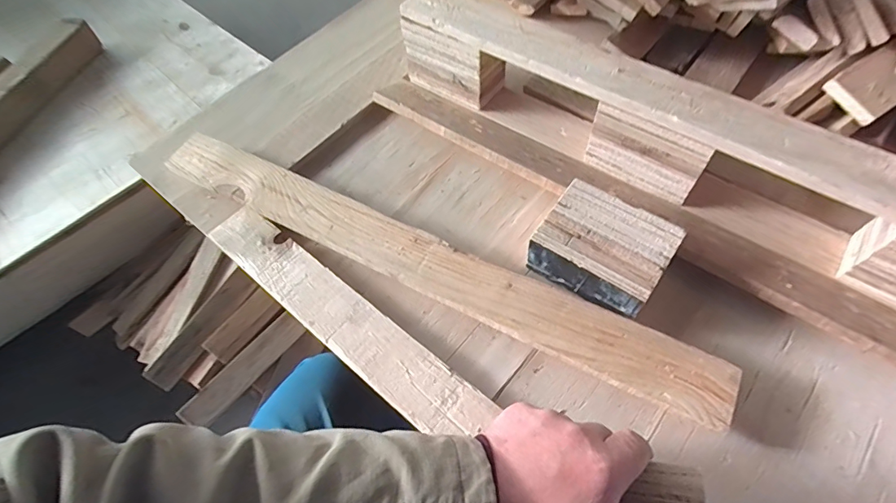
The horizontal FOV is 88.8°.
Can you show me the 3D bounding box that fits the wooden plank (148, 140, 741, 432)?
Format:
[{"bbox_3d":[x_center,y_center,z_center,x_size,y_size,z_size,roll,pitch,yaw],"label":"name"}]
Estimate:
[{"bbox_3d":[-0.047,-0.004,0.493,0.657,0.035,0.077,25,63,17],"label":"wooden plank"}]

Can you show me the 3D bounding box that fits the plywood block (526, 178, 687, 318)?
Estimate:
[{"bbox_3d":[0.155,-0.001,0.461,0.121,0.056,0.098,31,65,20],"label":"plywood block"}]

